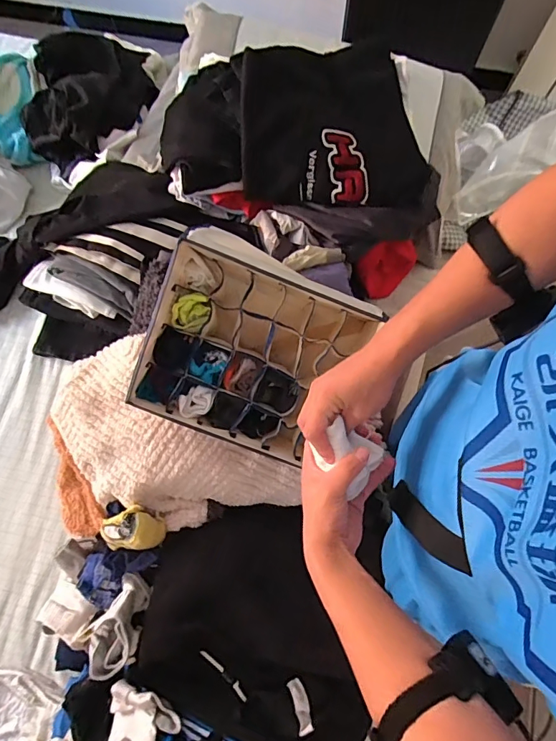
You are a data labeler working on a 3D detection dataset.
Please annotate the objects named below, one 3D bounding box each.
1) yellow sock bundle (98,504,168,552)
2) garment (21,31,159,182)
[{"bbox_3d":[-0.245,0.262,0.732,0.105,0.059,0.070,-5,75,0],"label":"yellow sock bundle"},{"bbox_3d":[-0.449,-0.652,1.045,0.337,0.114,0.307,-25,77,-6],"label":"garment"}]

